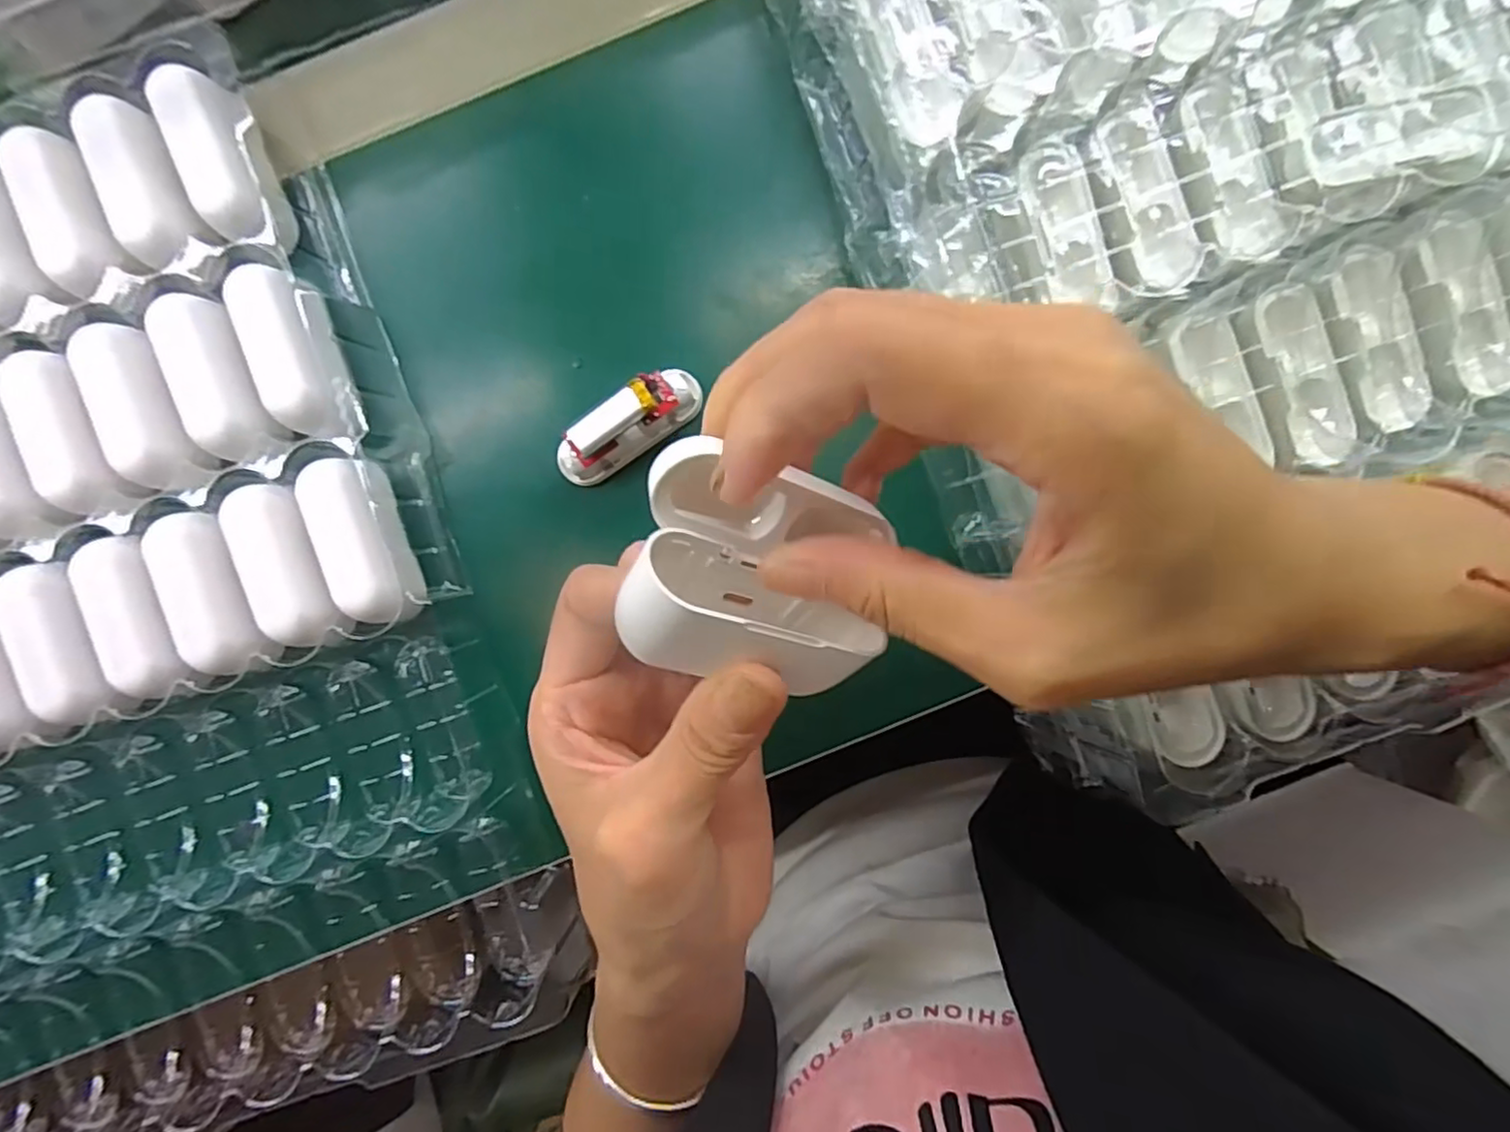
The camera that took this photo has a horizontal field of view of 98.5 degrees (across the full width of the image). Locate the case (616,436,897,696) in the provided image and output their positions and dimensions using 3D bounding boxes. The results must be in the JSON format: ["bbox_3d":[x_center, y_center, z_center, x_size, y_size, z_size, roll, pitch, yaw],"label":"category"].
[{"bbox_3d":[0.003,0.002,0.150,0.061,0.033,0.041,21,115,-28],"label":"case"}]

